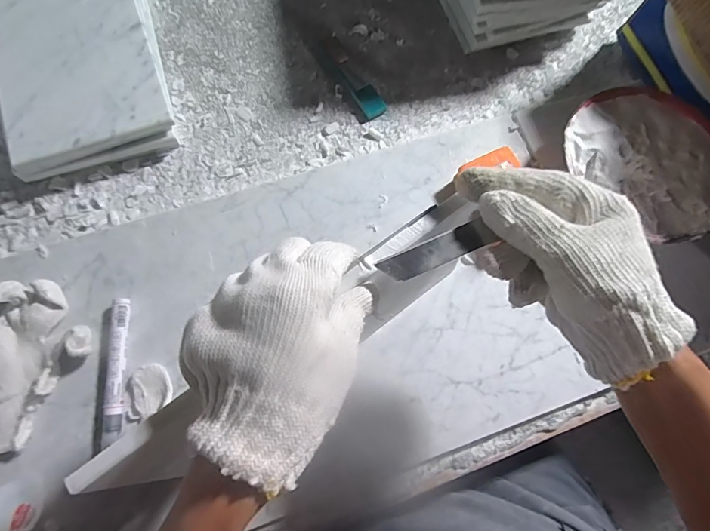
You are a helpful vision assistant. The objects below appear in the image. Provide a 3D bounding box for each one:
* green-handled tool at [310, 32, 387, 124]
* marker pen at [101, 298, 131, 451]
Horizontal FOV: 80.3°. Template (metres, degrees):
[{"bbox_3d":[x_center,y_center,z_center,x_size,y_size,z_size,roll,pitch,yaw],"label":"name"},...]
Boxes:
[{"bbox_3d":[-0.009,-0.221,0.485,0.037,0.012,0.127,-30,76,-11],"label":"green-handled tool"},{"bbox_3d":[-0.209,0.091,0.370,0.013,0.016,0.123,-3,73,-3],"label":"marker pen"}]

